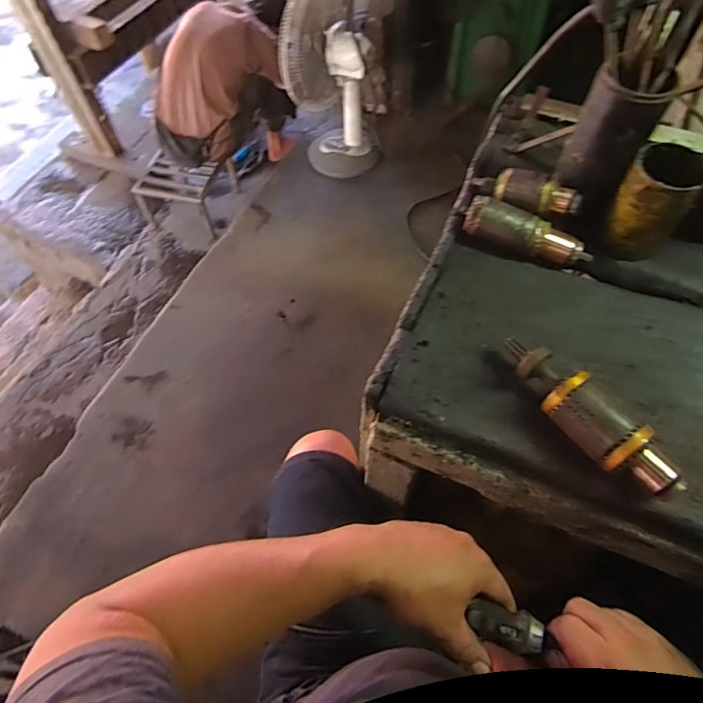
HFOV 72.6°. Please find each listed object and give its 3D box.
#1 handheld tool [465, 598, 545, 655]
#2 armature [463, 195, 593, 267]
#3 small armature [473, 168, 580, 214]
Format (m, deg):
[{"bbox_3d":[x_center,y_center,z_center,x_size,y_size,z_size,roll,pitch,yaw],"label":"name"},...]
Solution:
[{"bbox_3d":[0.132,0.234,0.410,0.060,0.020,0.028,11,61,7],"label":"handheld tool"},{"bbox_3d":[0.217,-0.148,0.590,0.152,0.041,0.039,19,62,12],"label":"armature"},{"bbox_3d":[0.216,-0.200,0.602,0.132,0.042,0.035,25,64,16],"label":"small armature"}]

